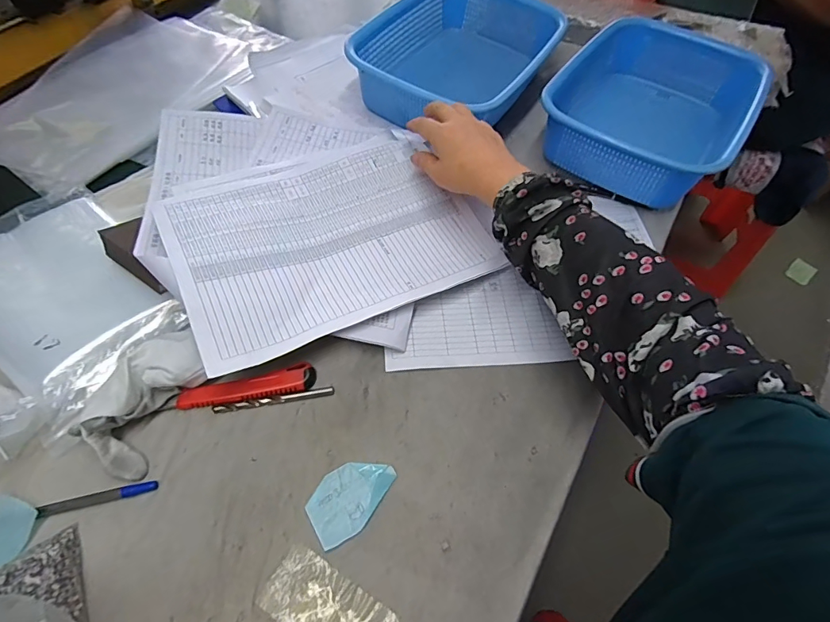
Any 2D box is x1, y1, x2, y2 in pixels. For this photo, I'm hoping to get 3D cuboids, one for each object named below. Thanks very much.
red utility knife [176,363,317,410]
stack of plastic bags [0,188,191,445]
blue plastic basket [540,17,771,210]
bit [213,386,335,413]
[{"bbox_3d":[-0.144,0.068,0.385,0.114,0.008,0.023,-10,59,-9],"label":"red utility knife"},{"bbox_3d":[-0.331,-0.020,0.413,0.235,0.024,0.153,37,64,18],"label":"stack of plastic bags"},{"bbox_3d":[0.286,-0.246,0.545,0.206,0.076,0.272,33,62,18],"label":"blue plastic basket"},{"bbox_3d":[-0.120,0.077,0.381,0.100,0.007,0.008,-9,59,-8],"label":"bit"}]

